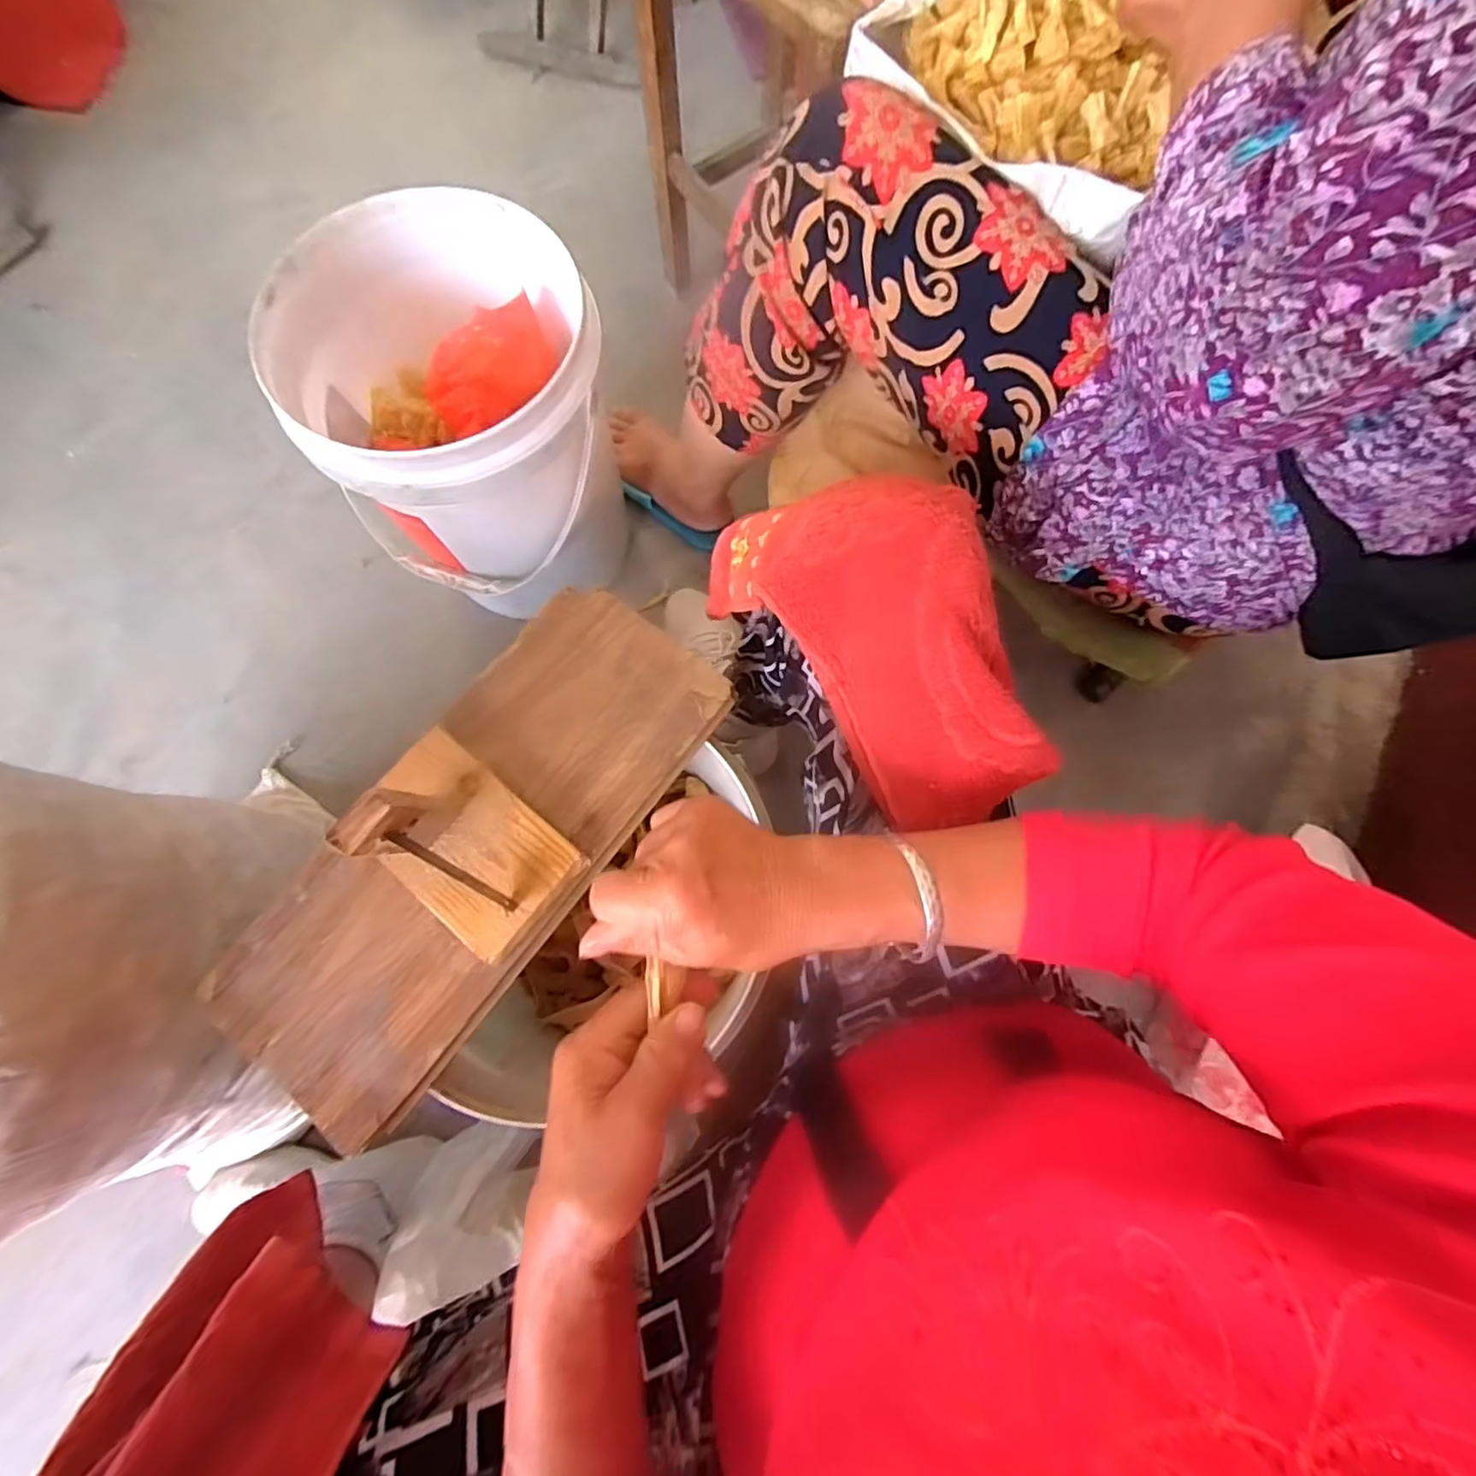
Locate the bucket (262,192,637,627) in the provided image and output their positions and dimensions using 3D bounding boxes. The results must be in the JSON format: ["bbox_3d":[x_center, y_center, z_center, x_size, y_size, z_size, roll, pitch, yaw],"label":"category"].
[{"bbox_3d":[-0.276,-0.319,0.674,0.274,0.293,0.286,0,76,-1],"label":"bucket"}]

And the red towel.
[{"bbox_3d":[0.081,-0.066,0.406,0.129,0.155,0.256,-24,77,-6],"label":"red towel"}]

